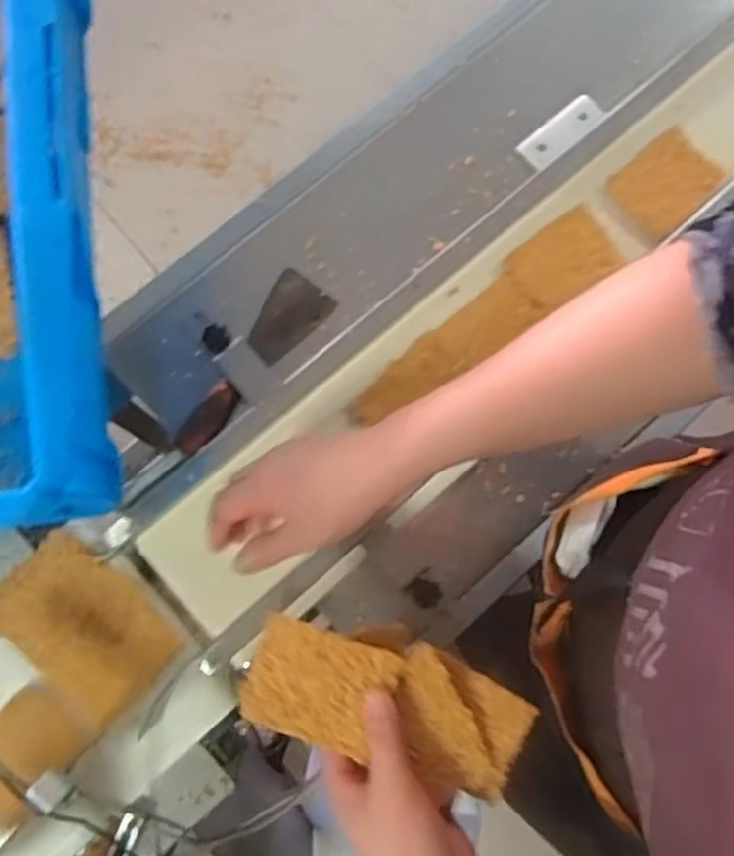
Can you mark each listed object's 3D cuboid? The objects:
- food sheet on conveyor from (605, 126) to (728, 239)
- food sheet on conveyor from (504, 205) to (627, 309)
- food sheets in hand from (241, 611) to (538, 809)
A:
[{"bbox_3d":[0.266,-0.220,0.678,0.090,0.011,0.070,-42,86,-8],"label":"food sheet on conveyor"},{"bbox_3d":[0.170,-0.145,0.662,0.091,0.009,0.061,-33,84,-7],"label":"food sheet on conveyor"},{"bbox_3d":[0.013,0.169,0.480,0.173,0.019,0.078,17,77,-1],"label":"food sheets in hand"}]

